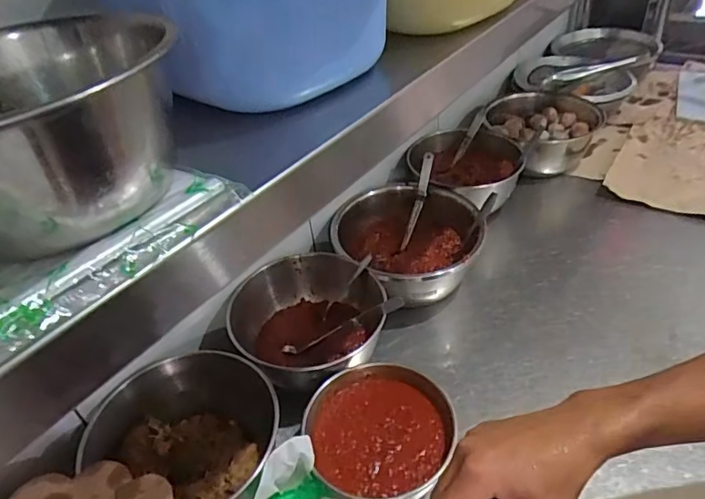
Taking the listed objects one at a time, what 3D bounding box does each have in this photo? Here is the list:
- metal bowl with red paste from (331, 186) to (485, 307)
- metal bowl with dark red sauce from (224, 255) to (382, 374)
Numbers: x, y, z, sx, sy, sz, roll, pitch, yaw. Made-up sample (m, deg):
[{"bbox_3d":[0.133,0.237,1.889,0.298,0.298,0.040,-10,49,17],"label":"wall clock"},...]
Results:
[{"bbox_3d":[0.091,0.001,0.830,0.218,0.115,0.237,-4,39,4],"label":"metal bowl with red paste"},{"bbox_3d":[-0.045,0.114,0.711,0.170,0.118,0.197,1,39,10],"label":"metal bowl with dark red sauce"}]

